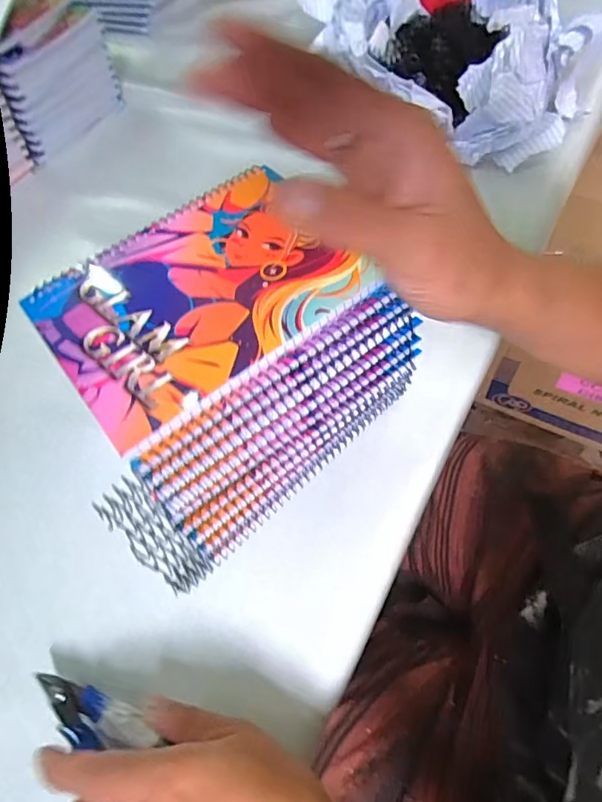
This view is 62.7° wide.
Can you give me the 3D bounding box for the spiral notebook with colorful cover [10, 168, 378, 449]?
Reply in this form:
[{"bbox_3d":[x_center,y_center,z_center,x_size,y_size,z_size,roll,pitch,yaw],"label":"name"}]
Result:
[{"bbox_3d":[-0.064,-0.069,0.302,0.176,0.014,0.142,-34,62,-18],"label":"spiral notebook with colorful cover"}]

